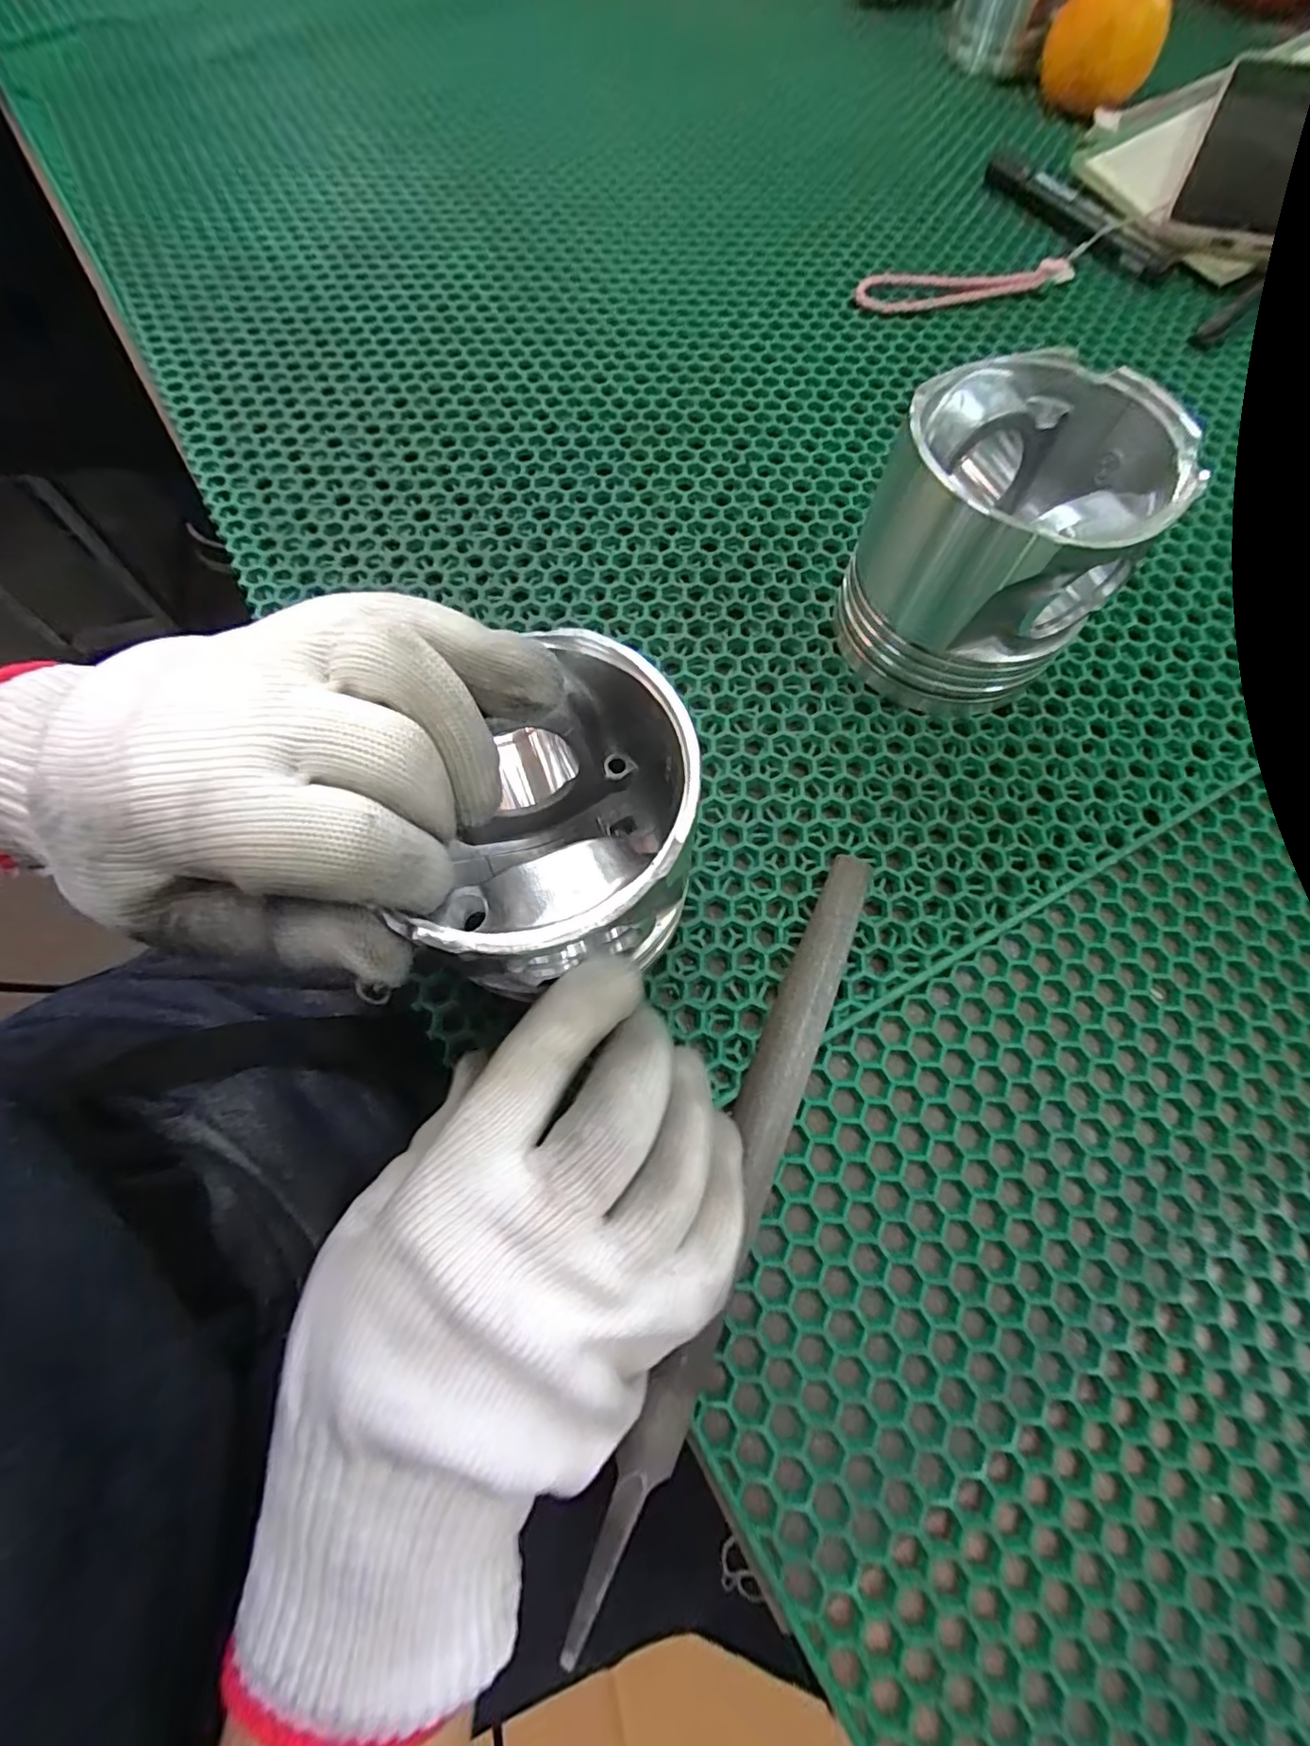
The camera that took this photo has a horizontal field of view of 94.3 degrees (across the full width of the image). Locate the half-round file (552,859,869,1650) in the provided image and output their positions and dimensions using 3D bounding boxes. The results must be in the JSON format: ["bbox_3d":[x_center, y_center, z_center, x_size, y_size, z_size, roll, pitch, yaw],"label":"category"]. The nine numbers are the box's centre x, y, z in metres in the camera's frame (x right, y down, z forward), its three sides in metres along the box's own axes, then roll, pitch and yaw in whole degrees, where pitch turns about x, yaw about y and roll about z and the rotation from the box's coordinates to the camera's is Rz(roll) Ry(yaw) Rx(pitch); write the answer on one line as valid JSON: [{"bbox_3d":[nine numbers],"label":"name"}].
[{"bbox_3d":[0.028,0.101,0.198,0.018,0.011,0.237,22,72,8],"label":"half-round file"}]

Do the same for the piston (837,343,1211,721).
[{"bbox_3d":[0.127,-0.121,0.236,0.094,0.088,0.103,18,71,6],"label":"piston"}]

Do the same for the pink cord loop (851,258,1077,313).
[{"bbox_3d":[0.186,-0.354,0.365,0.134,0.007,0.028,-11,70,-4],"label":"pink cord loop"}]

